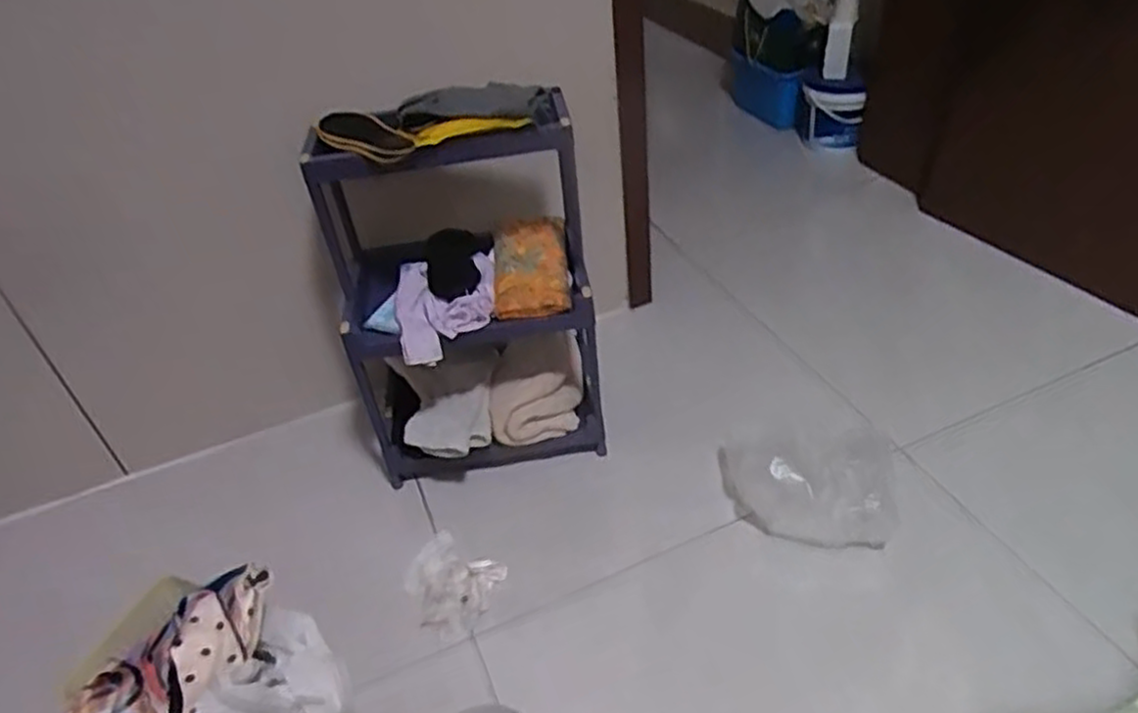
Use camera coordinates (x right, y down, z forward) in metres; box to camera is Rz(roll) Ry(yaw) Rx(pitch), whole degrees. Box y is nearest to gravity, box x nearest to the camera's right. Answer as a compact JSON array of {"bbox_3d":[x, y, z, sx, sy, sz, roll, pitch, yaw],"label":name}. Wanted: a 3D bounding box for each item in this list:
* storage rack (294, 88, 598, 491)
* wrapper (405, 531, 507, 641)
[{"bbox_3d":[-0.181,-0.104,1.292,0.405,0.592,0.310,-16,41,-11],"label":"storage rack"},{"bbox_3d":[-0.189,0.363,1.209,0.158,0.057,0.149,-4,40,4],"label":"wrapper"}]

